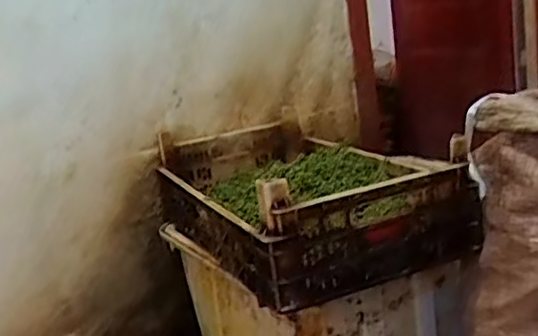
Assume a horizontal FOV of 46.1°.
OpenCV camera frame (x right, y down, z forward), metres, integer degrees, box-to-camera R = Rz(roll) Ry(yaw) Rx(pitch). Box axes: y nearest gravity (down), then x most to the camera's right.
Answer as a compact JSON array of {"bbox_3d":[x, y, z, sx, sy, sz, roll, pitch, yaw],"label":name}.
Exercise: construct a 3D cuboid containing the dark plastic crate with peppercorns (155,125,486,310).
[{"bbox_3d":[0.037,0.040,1.266,0.401,0.188,0.665,-13,14,-22],"label":"dark plastic crate with peppercorns"}]

